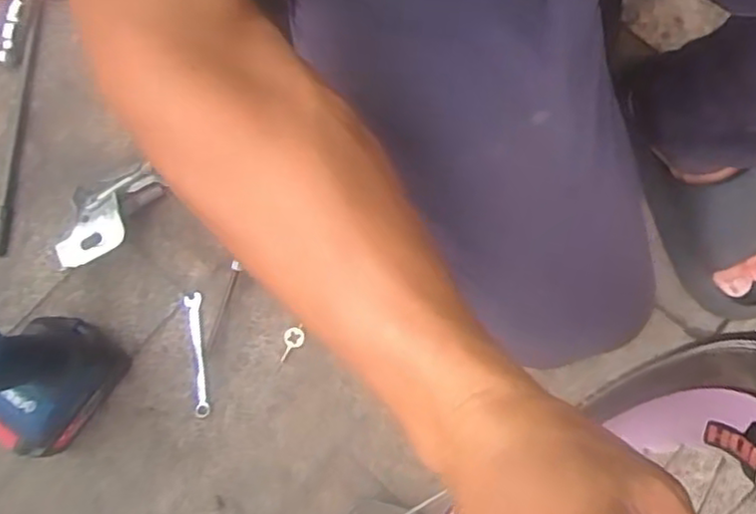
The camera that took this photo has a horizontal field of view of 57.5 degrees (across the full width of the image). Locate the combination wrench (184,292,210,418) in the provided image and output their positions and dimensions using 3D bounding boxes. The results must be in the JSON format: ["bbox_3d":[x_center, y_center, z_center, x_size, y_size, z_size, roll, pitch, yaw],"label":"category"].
[{"bbox_3d":[-0.167,0.090,0.637,0.015,0.004,0.113,-8,79,0],"label":"combination wrench"}]

